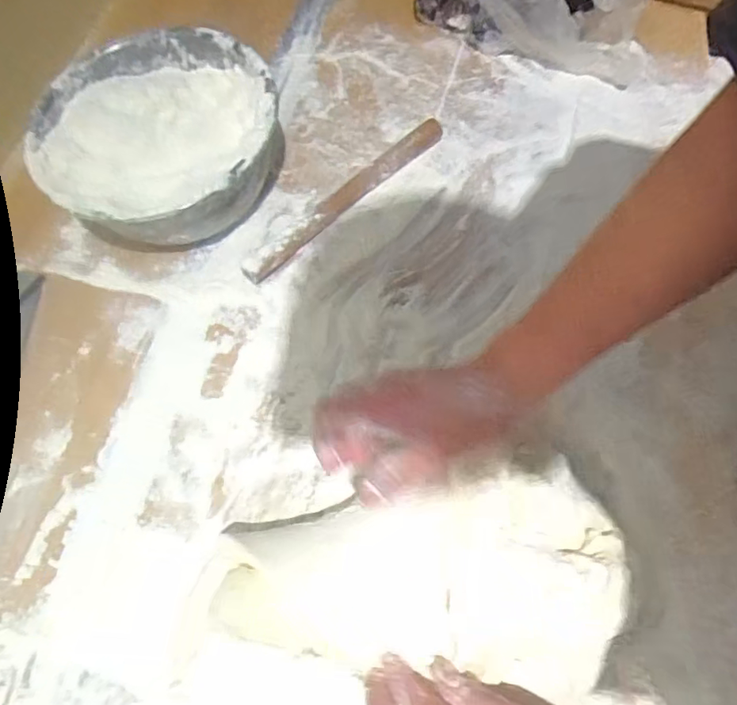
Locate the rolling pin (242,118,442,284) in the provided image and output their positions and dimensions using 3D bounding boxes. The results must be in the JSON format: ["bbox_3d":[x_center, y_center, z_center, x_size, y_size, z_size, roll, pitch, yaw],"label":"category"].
[{"bbox_3d":[-0.019,-0.149,0.523,0.246,0.023,0.025,-40,72,-14],"label":"rolling pin"}]

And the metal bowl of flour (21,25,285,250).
[{"bbox_3d":[-0.185,-0.188,0.504,0.202,0.093,0.204,-1,67,1],"label":"metal bowl of flour"}]

